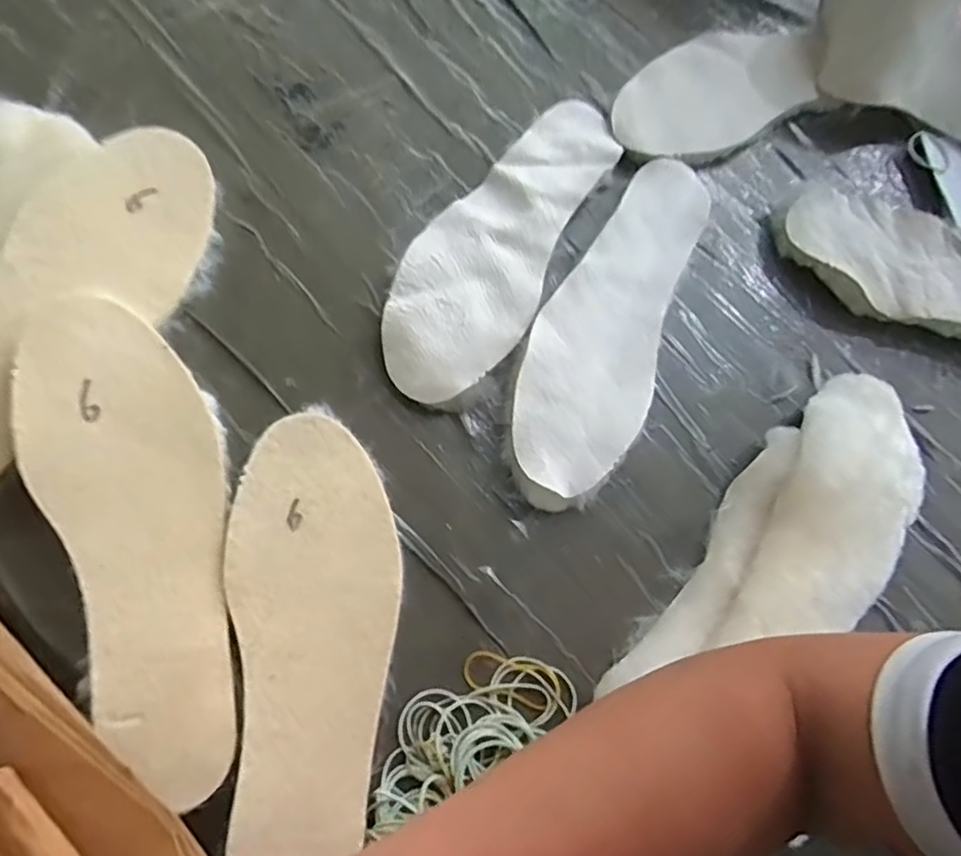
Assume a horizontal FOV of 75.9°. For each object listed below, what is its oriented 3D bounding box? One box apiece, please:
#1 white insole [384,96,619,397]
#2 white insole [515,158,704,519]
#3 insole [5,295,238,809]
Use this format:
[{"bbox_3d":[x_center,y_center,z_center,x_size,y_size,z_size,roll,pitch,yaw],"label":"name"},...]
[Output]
[{"bbox_3d":[0.019,-0.136,0.432,0.091,0.020,0.262,33,74,1],"label":"white insole"},{"bbox_3d":[0.092,-0.078,0.424,0.088,0.016,0.274,24,74,-1],"label":"white insole"},{"bbox_3d":[-0.180,0.057,0.334,0.091,0.014,0.261,-19,84,-22],"label":"insole"}]

